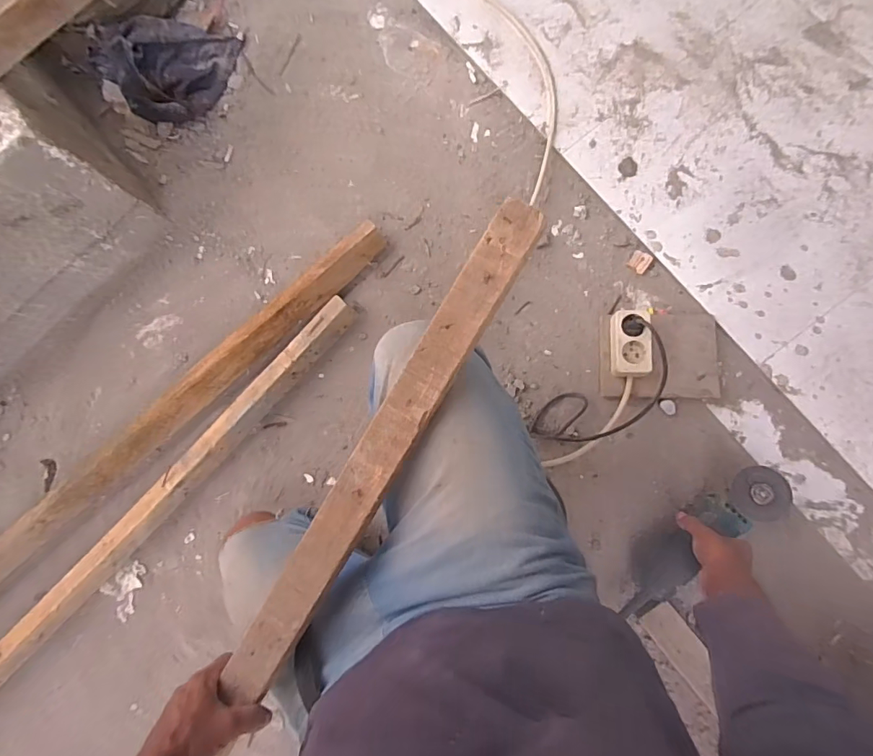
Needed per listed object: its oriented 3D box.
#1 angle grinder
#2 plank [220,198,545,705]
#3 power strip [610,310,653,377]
[{"bbox_3d":[0.399,0.249,0.729,0.301,0.075,0.078,-43,80,8],"label":"angle grinder"},{"bbox_3d":[-0.061,0.085,0.511,0.055,0.023,0.598,31,94,10],"label":"plank"},{"bbox_3d":[0.319,-0.057,0.769,0.058,0.032,0.105,0,83,7],"label":"power strip"}]

